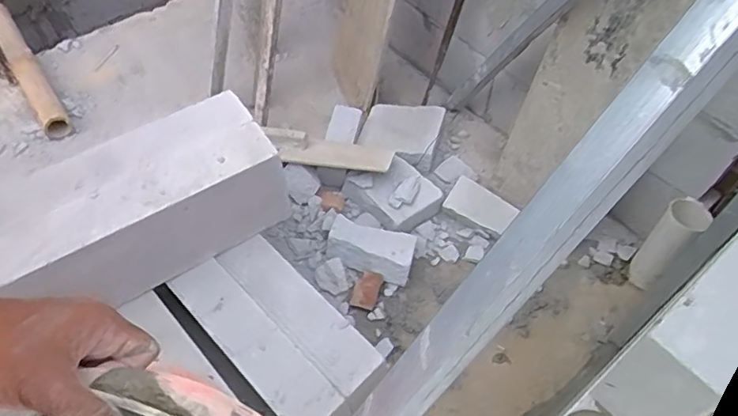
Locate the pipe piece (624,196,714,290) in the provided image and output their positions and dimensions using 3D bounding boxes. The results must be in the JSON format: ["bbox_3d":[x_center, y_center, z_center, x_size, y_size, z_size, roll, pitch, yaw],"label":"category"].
[{"bbox_3d":[0.613,0.085,1.181,0.076,0.236,0.090,39,63,24],"label":"pipe piece"}]

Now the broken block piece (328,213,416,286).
[{"bbox_3d":[0.004,0.094,1.270,0.202,0.075,0.112,17,56,12],"label":"broken block piece"}]

